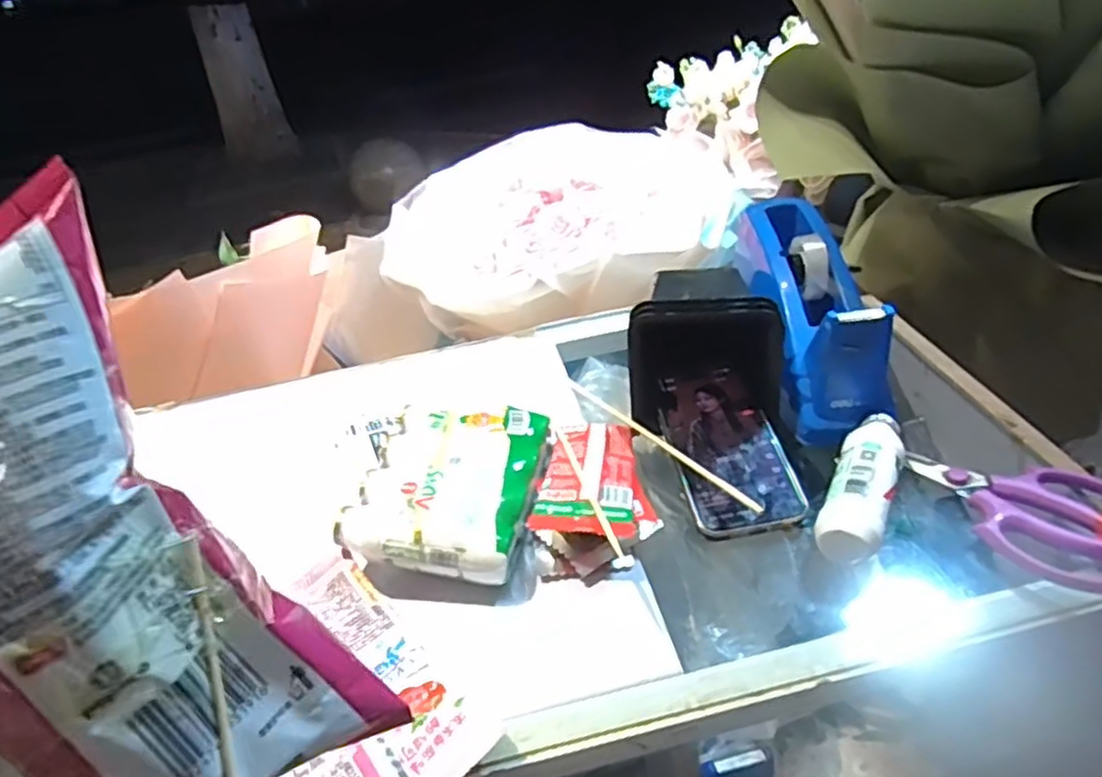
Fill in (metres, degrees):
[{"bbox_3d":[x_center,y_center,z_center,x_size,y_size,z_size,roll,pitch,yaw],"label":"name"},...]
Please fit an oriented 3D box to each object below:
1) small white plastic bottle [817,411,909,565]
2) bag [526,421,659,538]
[{"bbox_3d":[0.199,0.056,0.446,0.037,0.031,0.115,16,43,27],"label":"small white plastic bottle"},{"bbox_3d":[0.029,0.058,0.478,0.074,0.024,0.111,-2,37,7],"label":"bag"}]

